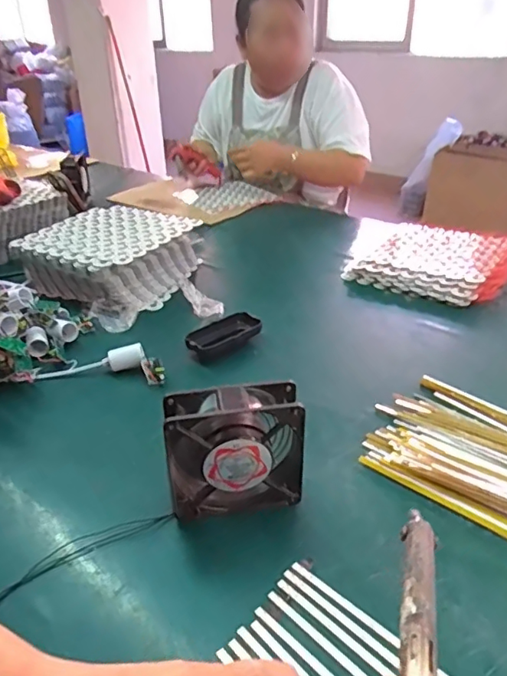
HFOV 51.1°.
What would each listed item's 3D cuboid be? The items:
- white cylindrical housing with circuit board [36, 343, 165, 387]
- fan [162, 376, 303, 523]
[{"bbox_3d":[-0.196,0.036,0.693,0.170,0.038,0.054,5,32,11],"label":"white cylindrical housing with circuit board"},{"bbox_3d":[-0.015,0.104,0.481,0.123,0.121,0.041,-7,30,-8],"label":"fan"}]

